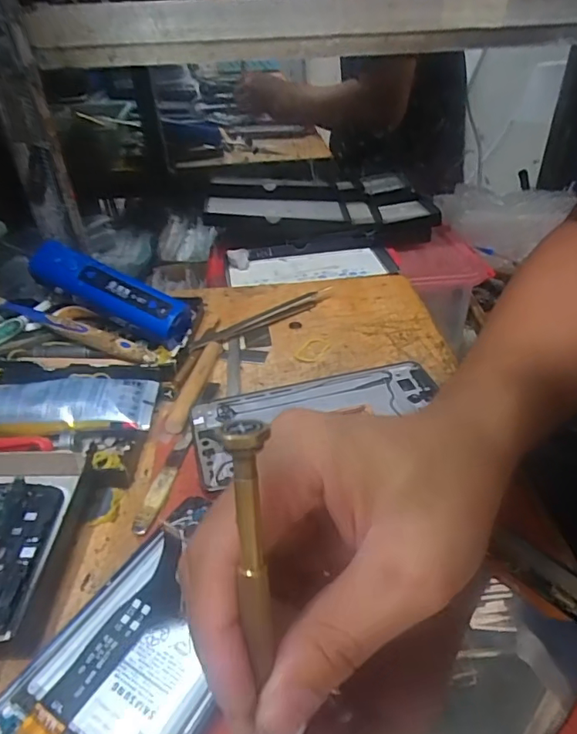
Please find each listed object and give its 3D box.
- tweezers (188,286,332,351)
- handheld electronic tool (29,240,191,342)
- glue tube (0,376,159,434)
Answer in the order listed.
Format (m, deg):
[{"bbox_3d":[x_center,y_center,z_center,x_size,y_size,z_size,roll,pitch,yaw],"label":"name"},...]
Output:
[{"bbox_3d":[-0.020,-0.042,0.435,0.152,0.014,0.015,-25,42,-29],"label":"tweezers"},{"bbox_3d":[-0.144,-0.060,0.403,0.130,0.035,0.029,25,40,4],"label":"handheld electronic tool"},{"bbox_3d":[-0.144,0.022,0.317,0.114,0.017,0.037,-4,36,-3],"label":"glue tube"}]

